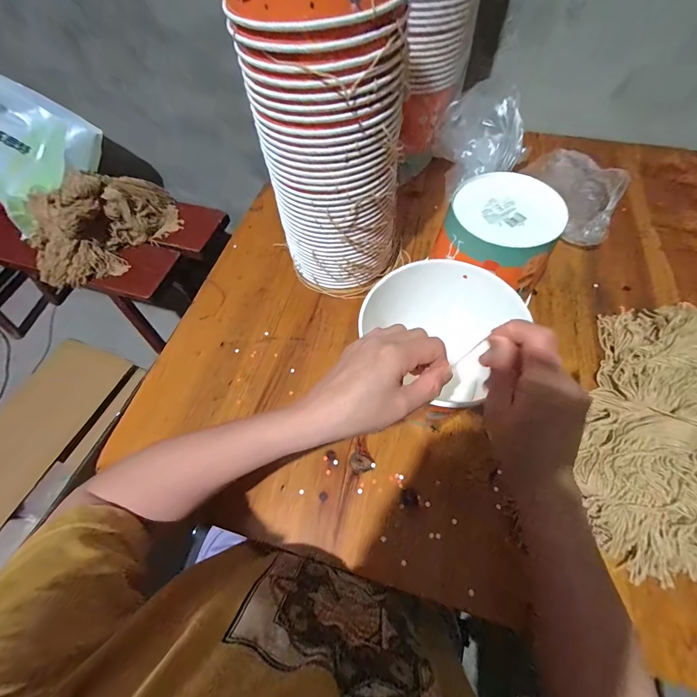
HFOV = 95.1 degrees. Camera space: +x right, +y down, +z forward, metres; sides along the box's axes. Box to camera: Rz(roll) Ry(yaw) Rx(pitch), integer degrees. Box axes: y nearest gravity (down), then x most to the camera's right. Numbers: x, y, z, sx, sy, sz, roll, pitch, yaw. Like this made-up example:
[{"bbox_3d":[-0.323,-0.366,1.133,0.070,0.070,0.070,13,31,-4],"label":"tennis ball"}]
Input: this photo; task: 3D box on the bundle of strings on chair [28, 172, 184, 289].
[{"bbox_3d":[-0.628,-0.312,0.814,0.369,0.209,0.134,-40,68,-18],"label":"bundle of strings on chair"}]

